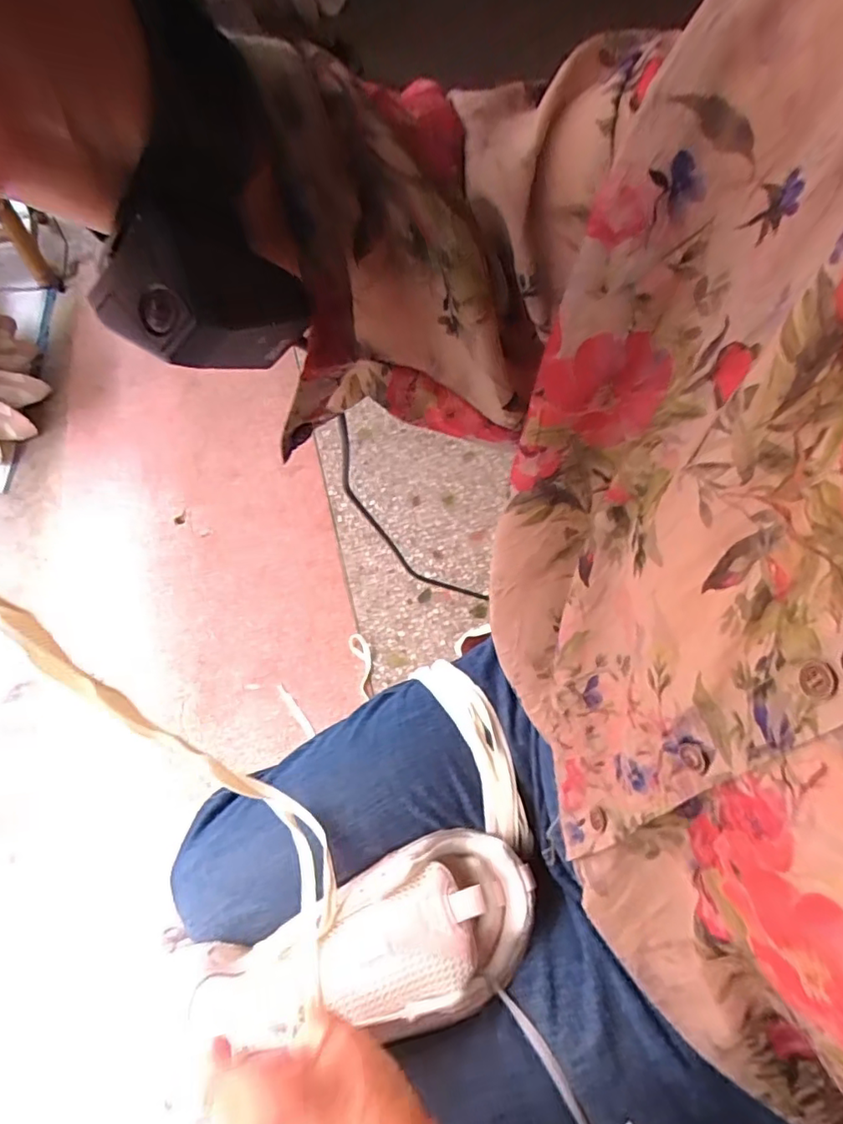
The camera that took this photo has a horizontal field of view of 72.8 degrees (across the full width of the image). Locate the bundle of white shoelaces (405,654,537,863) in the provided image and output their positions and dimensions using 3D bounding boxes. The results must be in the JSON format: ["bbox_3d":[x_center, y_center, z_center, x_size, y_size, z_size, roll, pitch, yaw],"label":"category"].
[{"bbox_3d":[0.043,0.139,0.436,0.038,0.051,0.158,-23,63,-12],"label":"bundle of white shoelaces"}]

